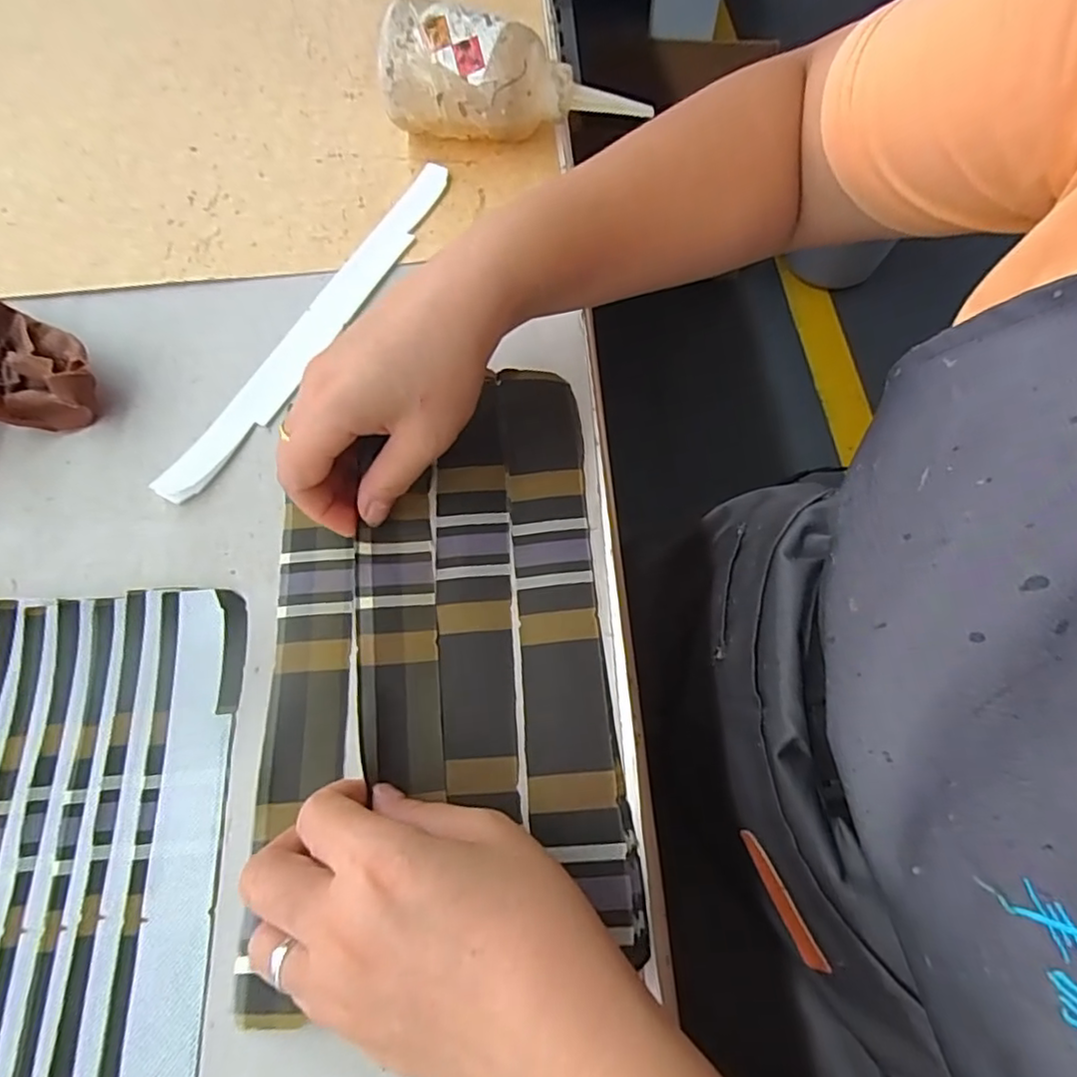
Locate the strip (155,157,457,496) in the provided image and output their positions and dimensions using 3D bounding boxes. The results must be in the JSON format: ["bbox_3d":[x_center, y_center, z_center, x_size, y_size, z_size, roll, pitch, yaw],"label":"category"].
[{"bbox_3d":[-0.122,-0.125,0.340,0.028,0.010,0.256,27,70,12],"label":"strip"}]

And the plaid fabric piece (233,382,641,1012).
[{"bbox_3d":[-0.046,0.042,0.265,0.147,0.016,0.246,-5,67,-1],"label":"plaid fabric piece"}]

